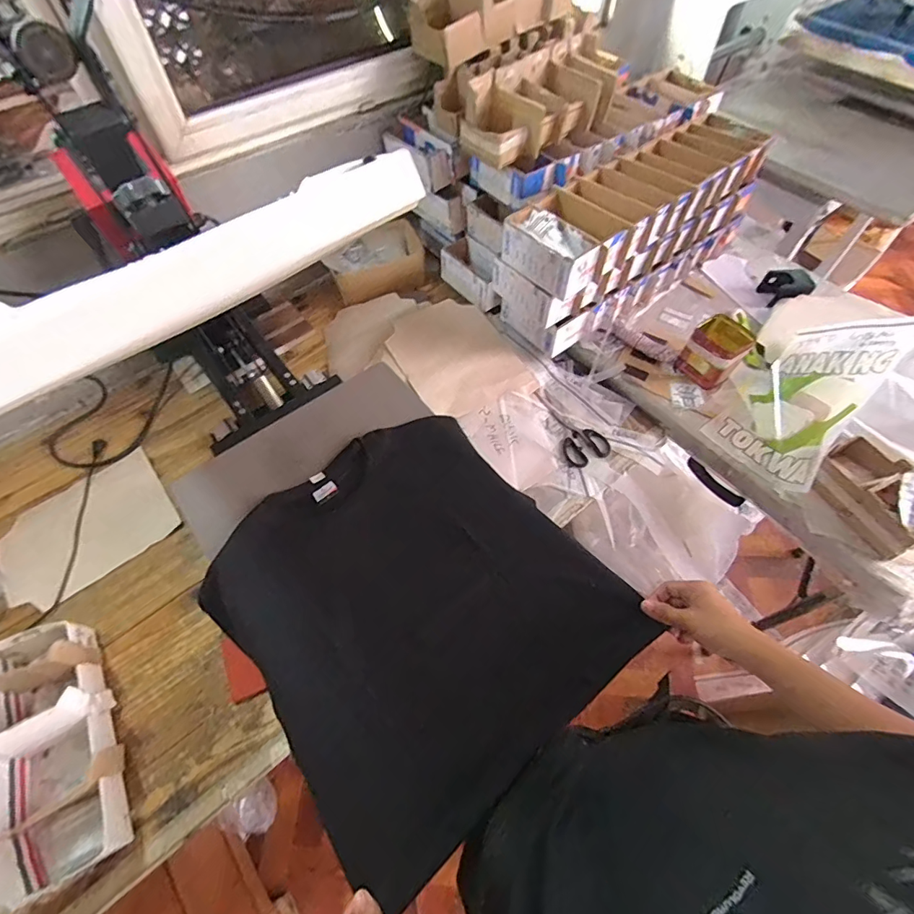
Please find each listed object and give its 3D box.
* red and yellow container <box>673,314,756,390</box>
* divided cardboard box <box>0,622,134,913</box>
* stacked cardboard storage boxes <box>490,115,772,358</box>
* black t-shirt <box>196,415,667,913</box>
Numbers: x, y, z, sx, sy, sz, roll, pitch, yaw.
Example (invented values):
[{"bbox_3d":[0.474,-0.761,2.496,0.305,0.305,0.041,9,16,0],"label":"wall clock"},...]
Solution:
[{"bbox_3d":[0.487,-0.201,0.875,0.091,0.095,0.097,40,66,22],"label":"red and yellow container"},{"bbox_3d":[-0.559,0.381,0.567,0.216,0.113,0.308,-26,61,-15],"label":"divided cardboard box"},{"bbox_3d":[0.360,-0.456,0.948,0.618,0.239,0.177,-34,64,-19],"label":"stacked cardboard storage boxes"},{"bbox_3d":[-0.055,0.178,0.600,0.416,0.049,0.458,-36,64,-20],"label":"black t-shirt"}]

